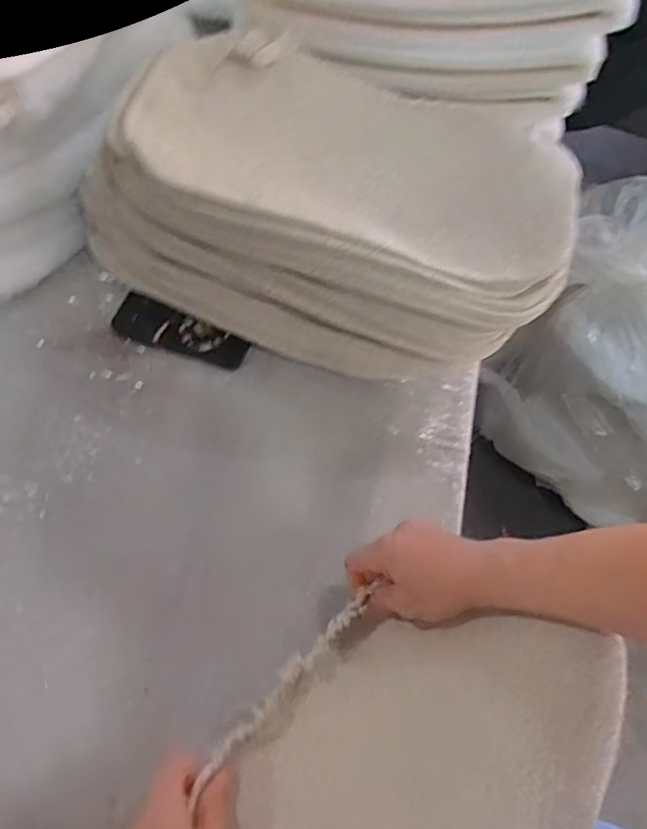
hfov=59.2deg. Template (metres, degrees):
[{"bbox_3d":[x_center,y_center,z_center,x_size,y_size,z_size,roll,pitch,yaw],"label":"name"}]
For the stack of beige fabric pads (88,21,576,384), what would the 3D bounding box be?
[{"bbox_3d":[0.006,-0.245,0.637,0.513,0.168,0.306,20,65,6],"label":"stack of beige fabric pads"}]

